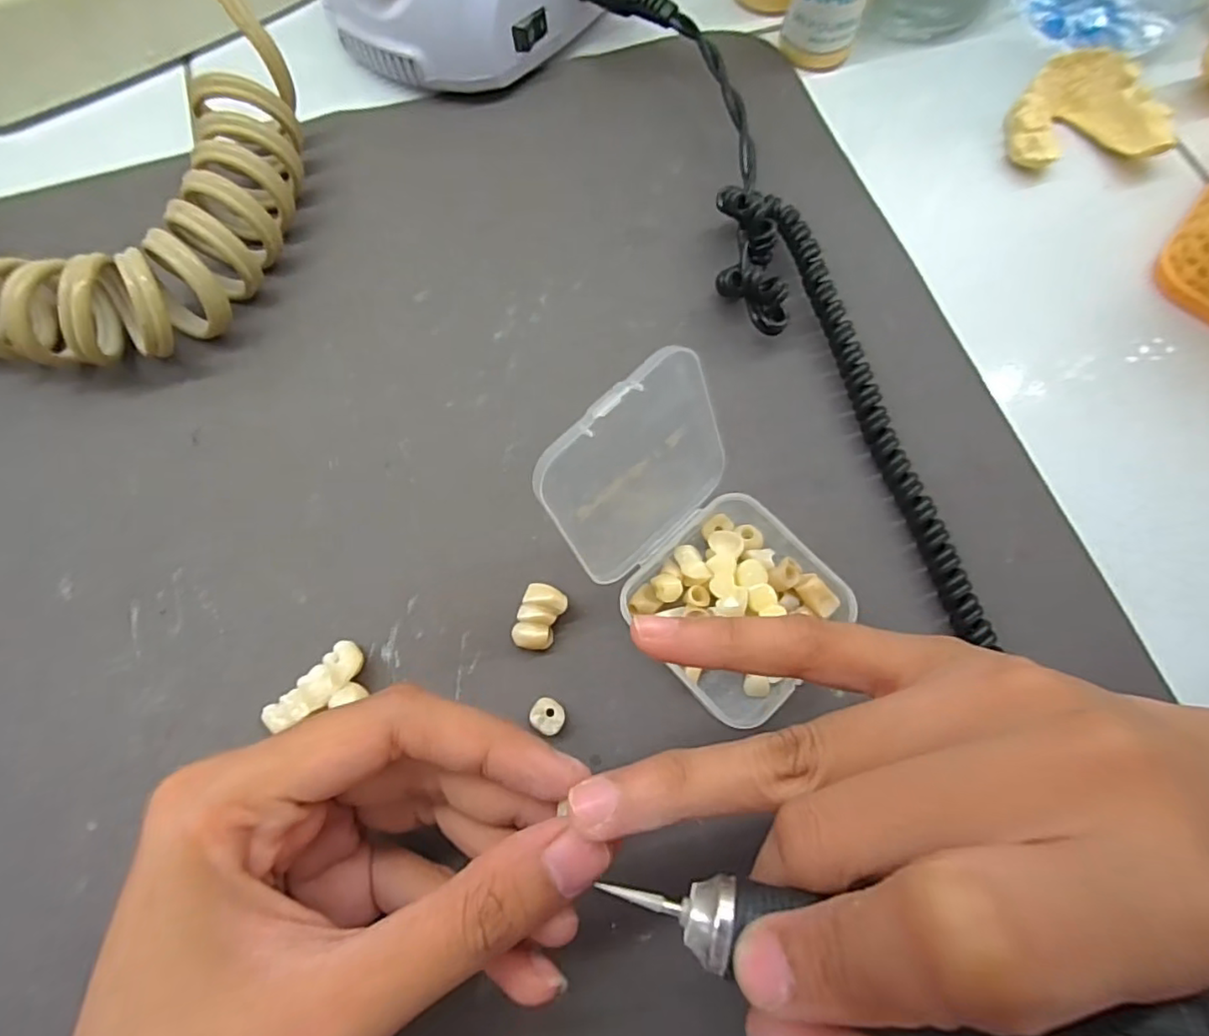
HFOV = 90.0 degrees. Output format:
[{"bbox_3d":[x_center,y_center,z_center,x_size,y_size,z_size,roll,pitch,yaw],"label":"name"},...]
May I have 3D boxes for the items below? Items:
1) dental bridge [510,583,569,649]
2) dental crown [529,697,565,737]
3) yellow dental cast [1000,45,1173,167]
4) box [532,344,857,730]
[{"bbox_3d":[-0.020,0.031,0.192,0.014,0.006,0.020,17,73,5],"label":"dental bridge"},{"bbox_3d":[-0.017,0.060,0.183,0.010,0.006,0.010,0,72,0],"label":"dental crown"},{"bbox_3d":[0.195,-0.167,0.249,0.056,0.020,0.047,-3,72,-1],"label":"yellow dental cast"},{"bbox_3d":[0.032,0.010,0.168,0.059,0.065,0.089,-43,77,-13],"label":"box"}]

